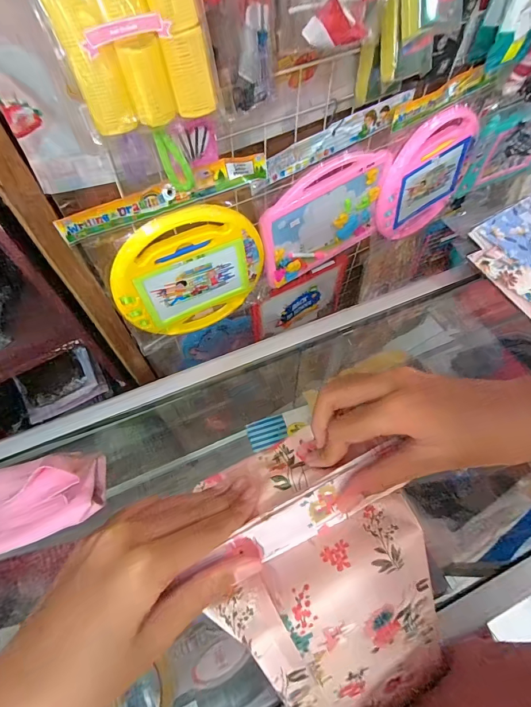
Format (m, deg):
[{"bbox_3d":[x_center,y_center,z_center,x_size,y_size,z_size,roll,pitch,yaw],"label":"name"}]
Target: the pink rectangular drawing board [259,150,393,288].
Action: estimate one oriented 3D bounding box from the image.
[{"bbox_3d":[0.119,-0.272,0.743,0.290,0.230,0.028,-30,65,-16],"label":"pink rectangular drawing board"}]

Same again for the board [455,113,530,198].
[{"bbox_3d":[0.612,-0.499,0.887,0.263,0.183,0.025,-21,62,-12],"label":"board"}]

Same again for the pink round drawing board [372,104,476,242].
[{"bbox_3d":[0.357,-0.386,0.809,0.261,0.267,0.032,-30,64,-16],"label":"pink round drawing board"}]

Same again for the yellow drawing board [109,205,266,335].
[{"bbox_3d":[-0.132,-0.136,0.679,0.271,0.280,0.027,-25,63,-14],"label":"yellow drawing board"}]

